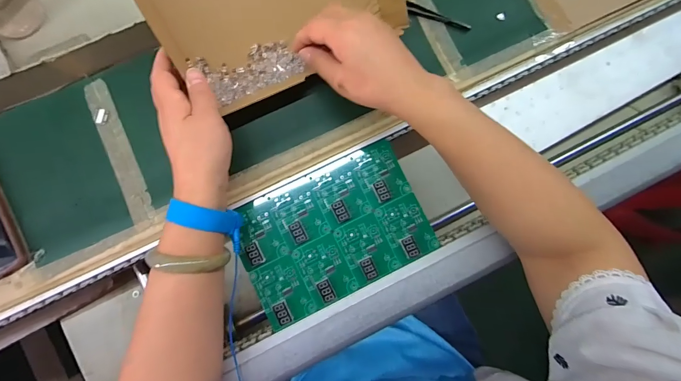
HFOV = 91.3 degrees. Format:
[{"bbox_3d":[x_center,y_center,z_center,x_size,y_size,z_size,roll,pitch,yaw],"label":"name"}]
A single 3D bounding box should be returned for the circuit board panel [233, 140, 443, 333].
[{"bbox_3d":[-0.007,0.046,0.372,0.200,0.015,0.137,-25,87,-5],"label":"circuit board panel"}]

